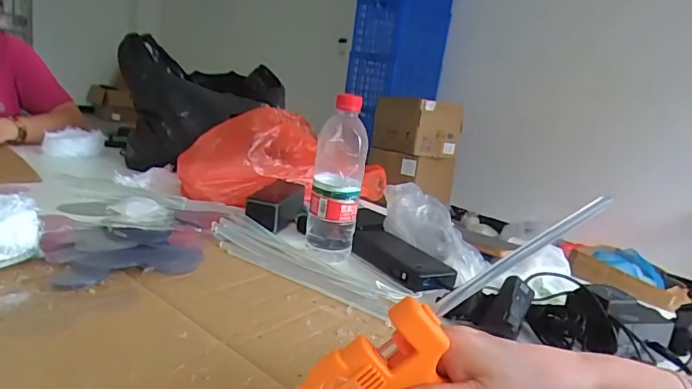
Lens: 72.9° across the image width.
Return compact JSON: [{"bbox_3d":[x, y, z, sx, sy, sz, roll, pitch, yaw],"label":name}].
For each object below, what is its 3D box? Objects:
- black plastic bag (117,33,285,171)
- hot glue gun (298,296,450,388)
[{"bbox_3d":[-0.316,-0.189,1.016,0.270,0.242,0.282,14,15,22],"label":"black plastic bag"},{"bbox_3d":[0.024,0.108,0.267,0.134,0.088,0.022,4,15,-8],"label":"hot glue gun"}]

